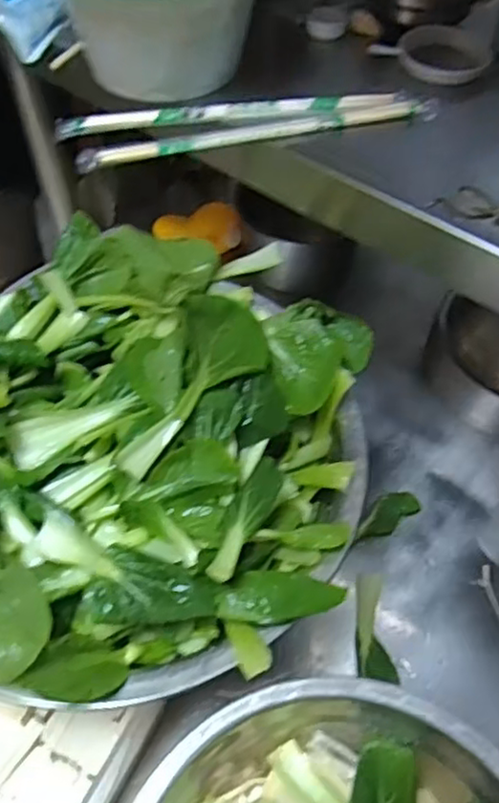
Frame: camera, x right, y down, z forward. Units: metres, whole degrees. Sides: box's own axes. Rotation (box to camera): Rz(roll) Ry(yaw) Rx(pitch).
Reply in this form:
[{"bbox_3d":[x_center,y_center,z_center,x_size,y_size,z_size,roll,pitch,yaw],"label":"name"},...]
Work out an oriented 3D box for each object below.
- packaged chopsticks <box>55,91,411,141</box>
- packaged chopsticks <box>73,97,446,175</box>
[{"bbox_3d":[-0.012,-0.202,0.472,0.245,0.014,0.019,-4,55,-3],"label":"packaged chopsticks"},{"bbox_3d":[0.008,-0.182,0.453,0.246,0.011,0.016,-10,55,-8],"label":"packaged chopsticks"}]

